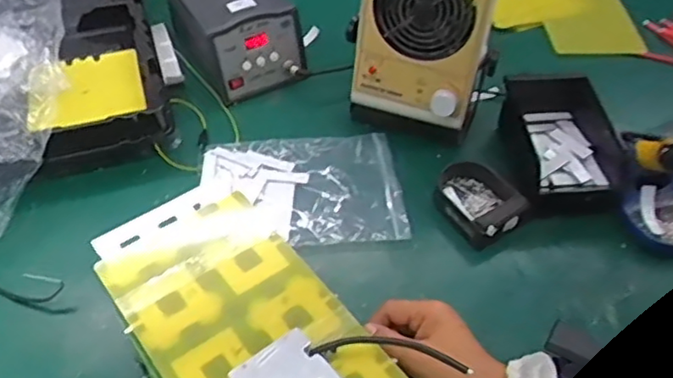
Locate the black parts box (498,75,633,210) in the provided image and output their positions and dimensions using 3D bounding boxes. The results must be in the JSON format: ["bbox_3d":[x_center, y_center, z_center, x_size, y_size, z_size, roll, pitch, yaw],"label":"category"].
[{"bbox_3d":[0.268,-0.056,0.784,0.116,0.069,0.180,-2,50,-4],"label":"black parts box"}]

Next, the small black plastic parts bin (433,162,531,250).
[{"bbox_3d":[0.161,0.011,0.744,0.081,0.034,0.108,-25,55,-22],"label":"small black plastic parts bin"}]

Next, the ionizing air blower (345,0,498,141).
[{"bbox_3d":[0.108,-0.183,0.762,0.160,0.247,0.122,15,51,10],"label":"ionizing air blower"}]

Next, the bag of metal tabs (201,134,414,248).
[{"bbox_3d":[-0.040,-0.002,0.760,0.222,0.014,0.167,-5,50,-6],"label":"bag of metal tabs"}]

